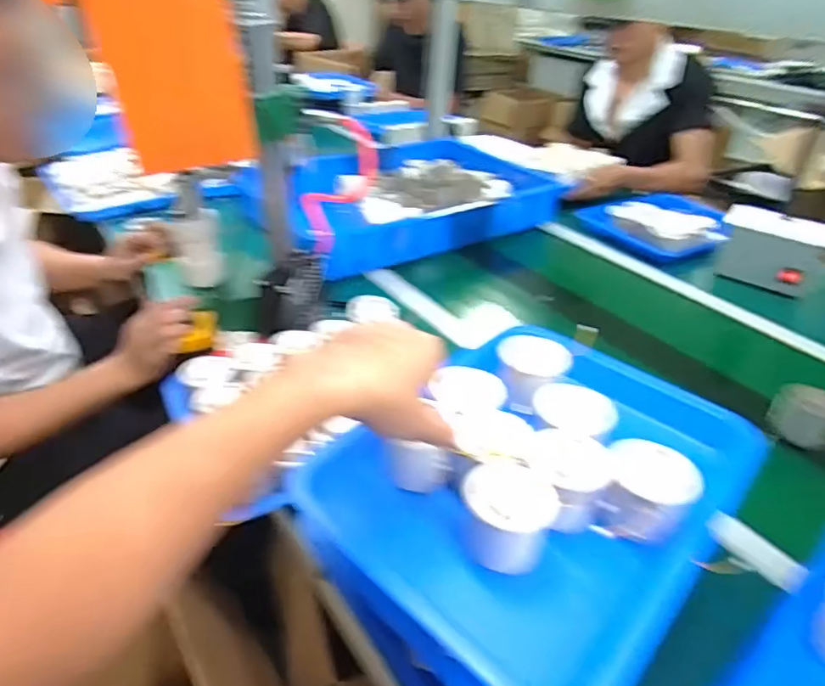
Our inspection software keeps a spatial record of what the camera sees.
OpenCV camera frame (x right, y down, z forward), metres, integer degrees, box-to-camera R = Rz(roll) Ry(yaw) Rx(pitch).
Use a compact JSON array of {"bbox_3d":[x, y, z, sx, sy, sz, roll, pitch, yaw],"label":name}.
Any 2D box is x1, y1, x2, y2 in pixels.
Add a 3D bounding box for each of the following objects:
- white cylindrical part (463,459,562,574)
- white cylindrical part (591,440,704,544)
[{"bbox_3d":[0.067,0.126,0.400,0.063,0.050,0.059,2,35,-2],"label":"white cylindrical part"},{"bbox_3d":[0.174,0.110,0.414,0.063,0.047,0.058,2,35,-2],"label":"white cylindrical part"}]

